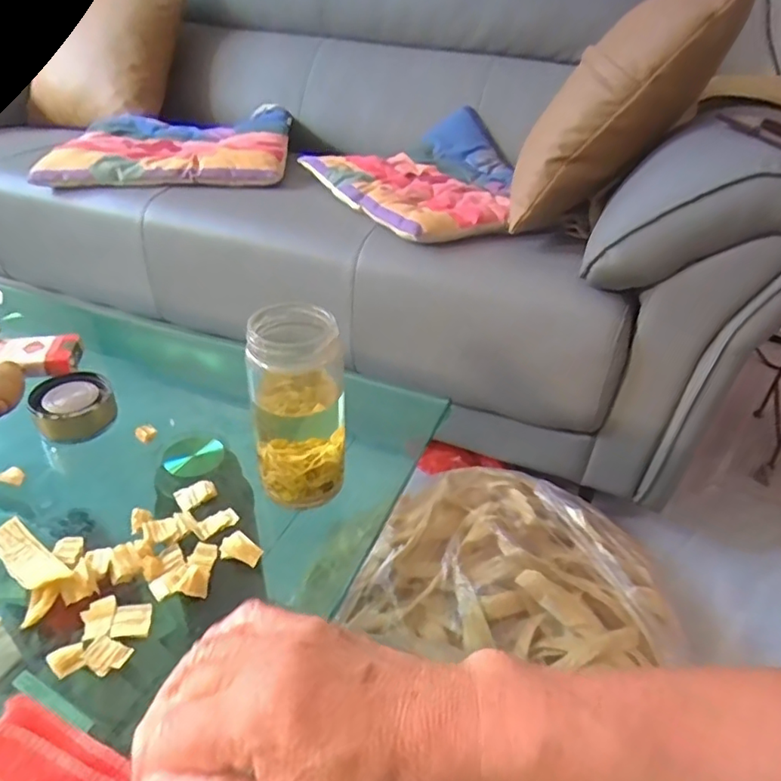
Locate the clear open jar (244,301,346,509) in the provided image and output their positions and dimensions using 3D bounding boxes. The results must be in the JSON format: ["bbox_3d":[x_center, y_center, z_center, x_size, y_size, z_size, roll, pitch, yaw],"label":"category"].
[{"bbox_3d":[-0.069,0.013,0.444,0.067,0.142,0.065,-4,37,-10],"label":"clear open jar"}]

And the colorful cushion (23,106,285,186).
[{"bbox_3d":[-0.413,-0.496,1.192,0.438,0.068,0.406,3,36,0],"label":"colorful cushion"}]

